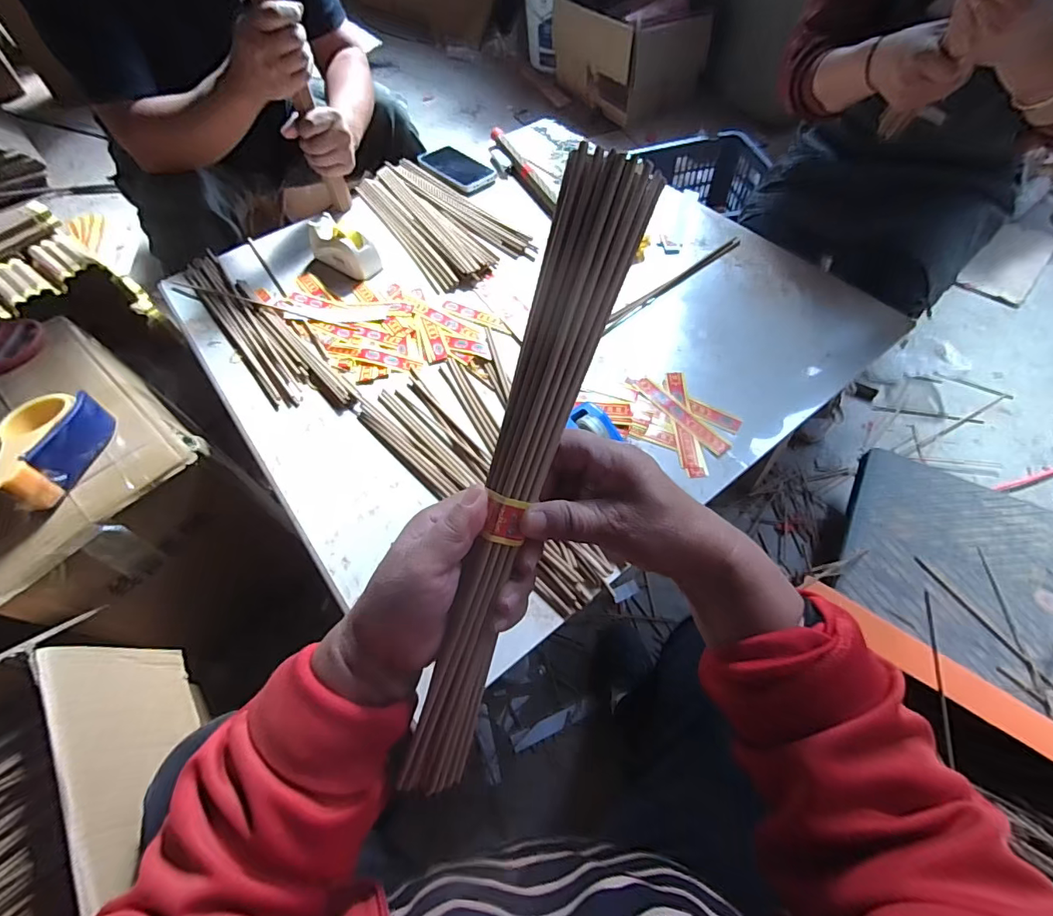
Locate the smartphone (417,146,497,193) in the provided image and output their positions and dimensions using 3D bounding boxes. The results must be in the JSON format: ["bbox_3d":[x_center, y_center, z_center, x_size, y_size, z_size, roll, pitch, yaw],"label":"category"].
[{"bbox_3d":[-0.131,-0.538,0.905,0.080,0.008,0.170,-38,64,-19],"label":"smartphone"}]

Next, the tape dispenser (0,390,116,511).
[{"bbox_3d":[-0.595,-0.009,0.604,0.096,0.067,0.154,-8,58,-2],"label":"tape dispenser"}]

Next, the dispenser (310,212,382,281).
[{"bbox_3d":[-0.285,-0.327,0.754,0.119,0.057,0.054,28,64,18],"label":"dispenser"}]

